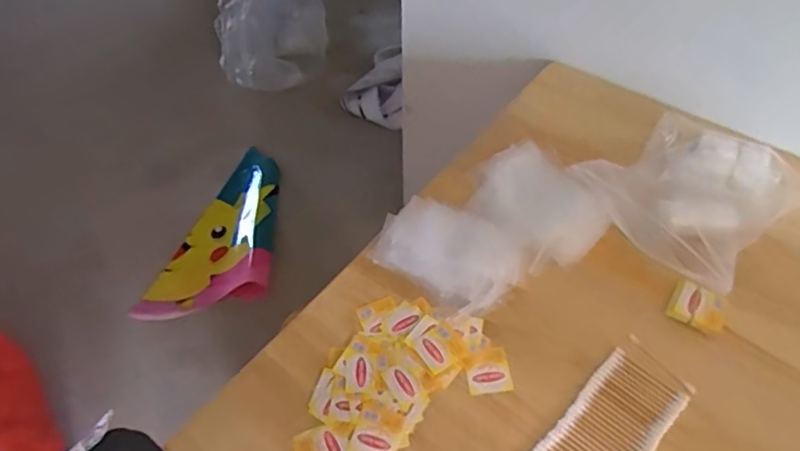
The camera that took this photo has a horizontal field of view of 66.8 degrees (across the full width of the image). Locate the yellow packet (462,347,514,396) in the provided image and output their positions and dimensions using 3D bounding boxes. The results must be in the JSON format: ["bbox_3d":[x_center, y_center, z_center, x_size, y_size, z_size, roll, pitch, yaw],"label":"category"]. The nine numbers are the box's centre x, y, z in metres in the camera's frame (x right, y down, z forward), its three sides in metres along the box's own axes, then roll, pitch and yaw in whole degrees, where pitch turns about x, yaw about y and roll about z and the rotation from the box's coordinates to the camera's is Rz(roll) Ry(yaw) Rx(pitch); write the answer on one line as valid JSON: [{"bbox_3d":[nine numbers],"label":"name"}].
[{"bbox_3d":[0.079,0.131,0.545,0.039,0.004,0.040,-6,50,-4],"label":"yellow packet"}]

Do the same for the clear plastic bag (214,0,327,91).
[{"bbox_3d":[-0.345,-0.489,1.608,0.296,0.216,0.146,-5,50,-4],"label":"clear plastic bag"}]

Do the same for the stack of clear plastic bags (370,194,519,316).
[{"bbox_3d":[0.049,0.026,0.620,0.112,0.015,0.144,-40,58,-23],"label":"stack of clear plastic bags"}]

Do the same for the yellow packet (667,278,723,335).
[{"bbox_3d":[0.279,0.076,0.568,0.048,0.010,0.041,23,54,19],"label":"yellow packet"}]

